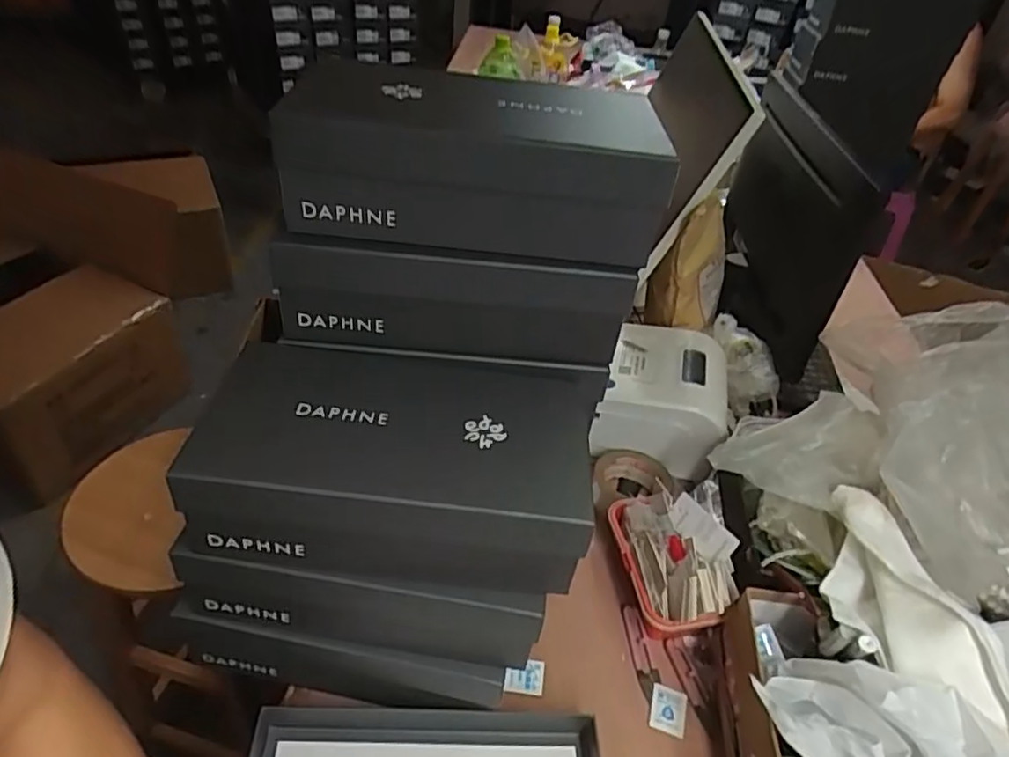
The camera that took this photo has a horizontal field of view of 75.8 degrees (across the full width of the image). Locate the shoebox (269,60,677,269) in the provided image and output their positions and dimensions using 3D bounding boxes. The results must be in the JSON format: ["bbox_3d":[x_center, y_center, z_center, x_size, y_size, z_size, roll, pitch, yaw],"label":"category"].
[{"bbox_3d":[-0.019,-0.180,0.534,0.296,0.097,0.145,6,40,-2],"label":"shoebox"}]

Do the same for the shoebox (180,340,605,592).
[{"bbox_3d":[-0.081,0.063,0.544,0.309,0.097,0.180,6,40,-1],"label":"shoebox"}]

